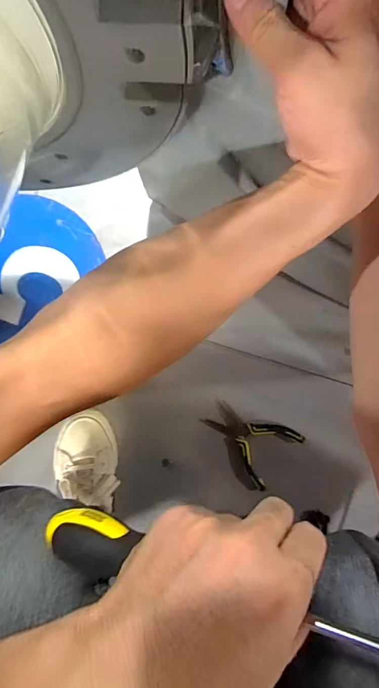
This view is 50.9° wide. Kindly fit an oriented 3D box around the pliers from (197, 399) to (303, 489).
[{"bbox_3d":[0.102,0.153,0.676,0.147,0.022,0.109,42,90,0],"label":"pliers"}]

